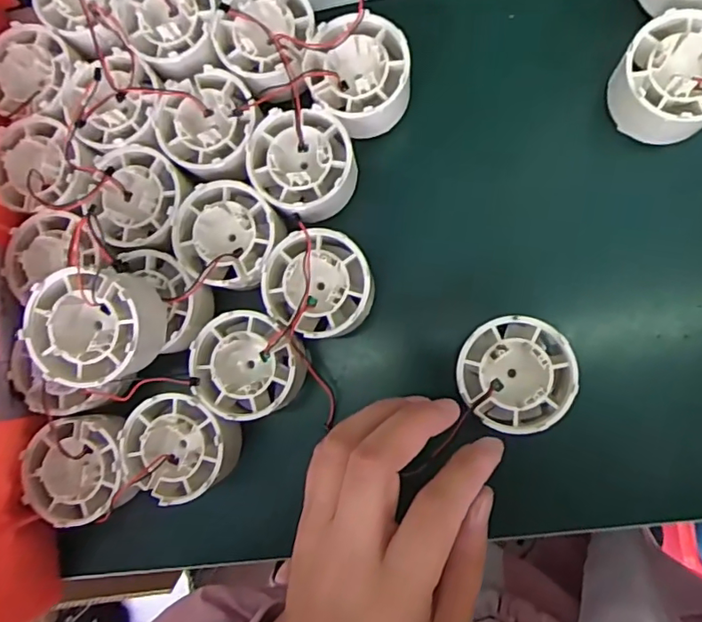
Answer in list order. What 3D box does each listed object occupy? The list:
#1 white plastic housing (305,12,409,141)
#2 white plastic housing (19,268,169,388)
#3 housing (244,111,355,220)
[{"bbox_3d":[0.005,-0.119,0.286,0.049,0.032,0.054,-40,81,2],"label":"white plastic housing"},{"bbox_3d":[-0.115,0.008,0.262,0.051,0.045,0.050,-6,84,7],"label":"white plastic housing"},{"bbox_3d":[-0.024,-0.073,0.288,0.053,0.032,0.048,40,91,9],"label":"housing"}]

